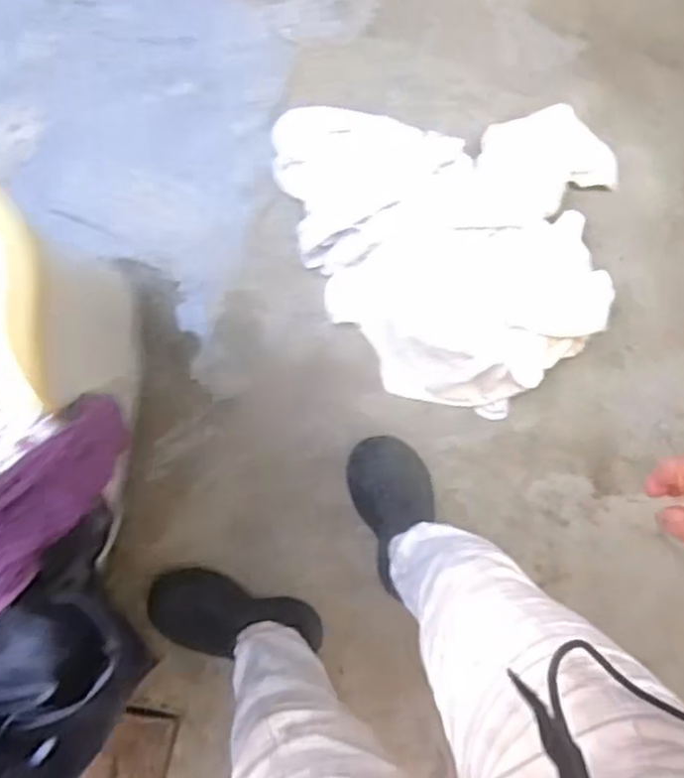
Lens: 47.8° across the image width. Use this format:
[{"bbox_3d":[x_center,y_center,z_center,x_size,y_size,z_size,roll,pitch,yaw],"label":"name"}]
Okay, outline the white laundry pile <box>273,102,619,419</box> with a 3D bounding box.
[{"bbox_3d":[0.156,-0.176,1.066,0.471,0.120,0.421,-2,96,-6],"label":"white laundry pile"}]

